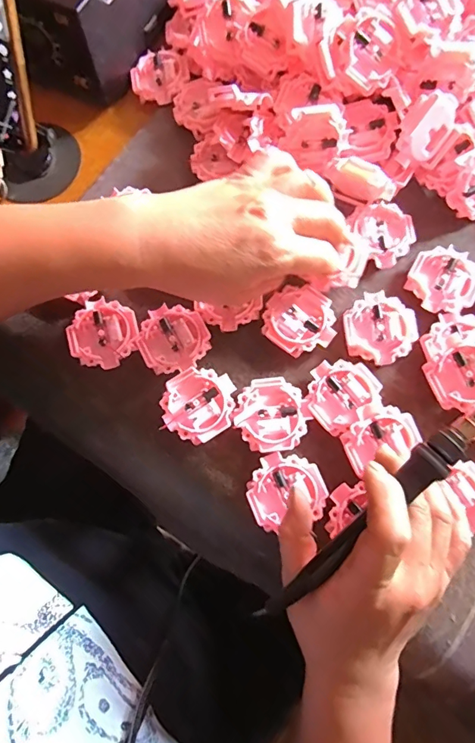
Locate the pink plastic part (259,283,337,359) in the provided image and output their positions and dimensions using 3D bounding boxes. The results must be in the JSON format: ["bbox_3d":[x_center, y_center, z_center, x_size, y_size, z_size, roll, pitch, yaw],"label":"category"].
[{"bbox_3d":[0.048,-0.039,0.340,0.054,0.008,0.052,37,80,9],"label":"pink plastic part"}]

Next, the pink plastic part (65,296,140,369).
[{"bbox_3d":[-0.103,-0.030,0.340,0.051,0.006,0.053,0,76,1],"label":"pink plastic part"}]

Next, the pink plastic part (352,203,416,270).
[{"bbox_3d":[0.118,-0.112,0.357,0.048,0.008,0.046,43,81,10],"label":"pink plastic part"}]

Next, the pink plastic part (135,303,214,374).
[{"bbox_3d":[-0.049,-0.025,0.338,0.051,0.005,0.052,0,76,1],"label":"pink plastic part"}]

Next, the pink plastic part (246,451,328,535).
[{"bbox_3d":[0.033,0.081,0.310,0.052,0.005,0.049,-15,76,-2],"label":"pink plastic part"}]

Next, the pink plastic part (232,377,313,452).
[{"bbox_3d":[0.025,0.031,0.323,0.052,0.008,0.051,0,76,1],"label":"pink plastic part"}]

